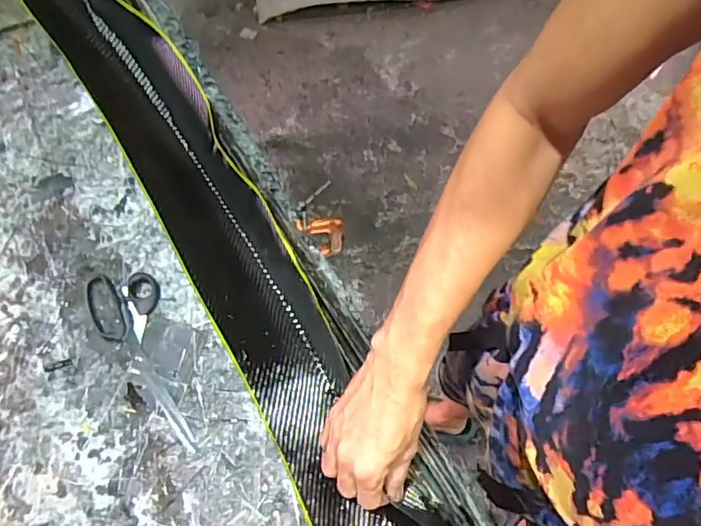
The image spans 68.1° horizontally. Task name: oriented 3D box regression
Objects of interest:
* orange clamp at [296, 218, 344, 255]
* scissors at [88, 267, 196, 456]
[{"bbox_3d":[-0.038,-0.035,0.672,0.057,0.075,0.018,0,66,1],"label":"orange clamp"},{"bbox_3d":[-0.249,0.111,0.605,0.084,0.023,0.234,-22,68,-9],"label":"scissors"}]

